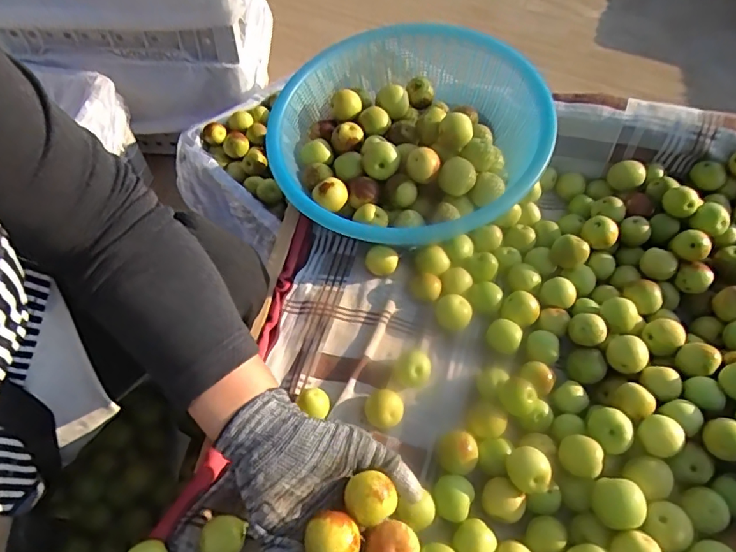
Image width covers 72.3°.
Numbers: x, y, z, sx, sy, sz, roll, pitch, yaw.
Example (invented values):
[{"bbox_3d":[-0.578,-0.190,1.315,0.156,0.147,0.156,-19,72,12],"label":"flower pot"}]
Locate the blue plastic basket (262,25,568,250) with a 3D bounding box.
[{"bbox_3d":[0.043,-0.144,0.534,0.270,0.108,0.269,-7,70,6],"label":"blue plastic basket"}]

